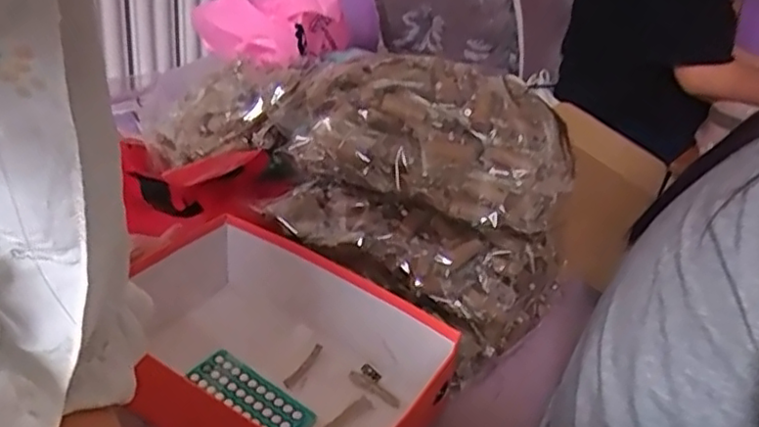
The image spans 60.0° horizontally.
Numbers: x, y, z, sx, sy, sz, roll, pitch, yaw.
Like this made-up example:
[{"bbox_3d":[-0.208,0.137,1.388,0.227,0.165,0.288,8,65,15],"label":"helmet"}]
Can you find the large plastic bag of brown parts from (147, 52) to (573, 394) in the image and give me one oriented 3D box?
[{"bbox_3d":[-0.029,-0.051,0.791,0.486,0.230,0.258,23,33,27],"label":"large plastic bag of brown parts"}]

